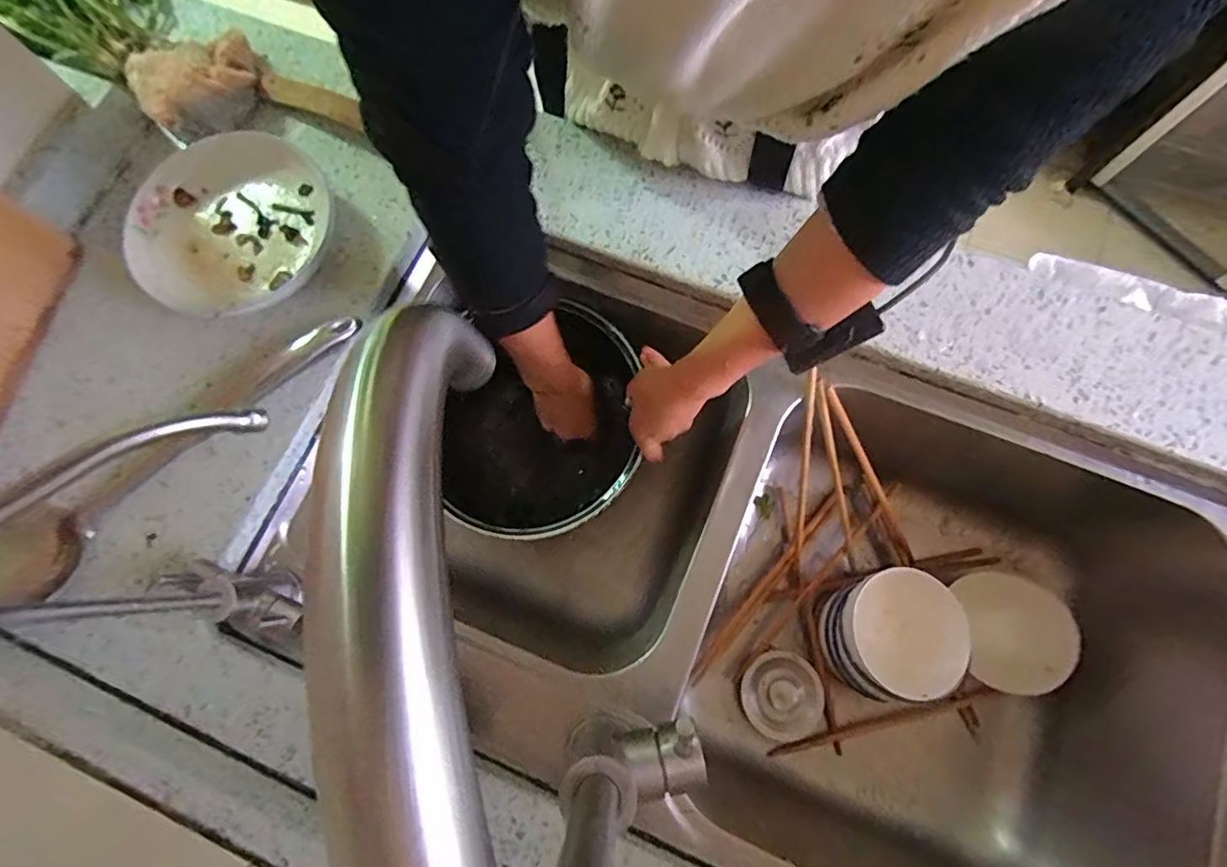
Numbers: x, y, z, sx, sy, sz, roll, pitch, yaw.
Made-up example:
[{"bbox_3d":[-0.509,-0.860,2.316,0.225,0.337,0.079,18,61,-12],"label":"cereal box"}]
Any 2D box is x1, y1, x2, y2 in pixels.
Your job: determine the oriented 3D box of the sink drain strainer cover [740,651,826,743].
[{"bbox_3d":[0.176,0.273,0.575,0.082,0.024,0.082,41,79,11],"label":"sink drain strainer cover"}]

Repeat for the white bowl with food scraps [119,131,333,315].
[{"bbox_3d":[-0.325,-0.174,0.475,0.159,0.033,0.162,0,75,1],"label":"white bowl with food scraps"}]

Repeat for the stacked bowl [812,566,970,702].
[{"bbox_3d":[0.269,0.194,0.541,0.107,0.077,0.106,0,75,1],"label":"stacked bowl"}]

